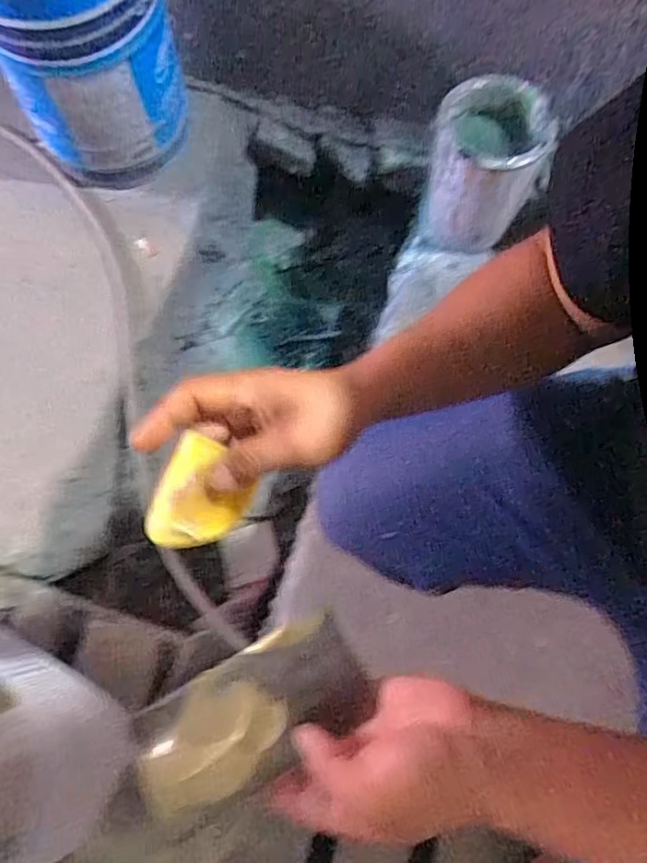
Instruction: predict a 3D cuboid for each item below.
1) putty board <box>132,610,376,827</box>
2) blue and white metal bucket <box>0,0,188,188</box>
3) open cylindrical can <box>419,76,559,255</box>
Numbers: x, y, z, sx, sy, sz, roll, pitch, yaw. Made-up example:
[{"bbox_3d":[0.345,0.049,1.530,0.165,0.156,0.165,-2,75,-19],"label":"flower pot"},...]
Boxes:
[{"bbox_3d":[-0.040,0.160,0.315,0.129,0.011,0.071,-28,89,-12],"label":"putty board"},{"bbox_3d":[-0.373,-0.627,0.886,0.273,0.362,0.281,-23,74,-8],"label":"blue and white metal bucket"},{"bbox_3d":[0.253,-0.409,0.879,0.164,0.183,0.165,0,72,0],"label":"open cylindrical can"}]

